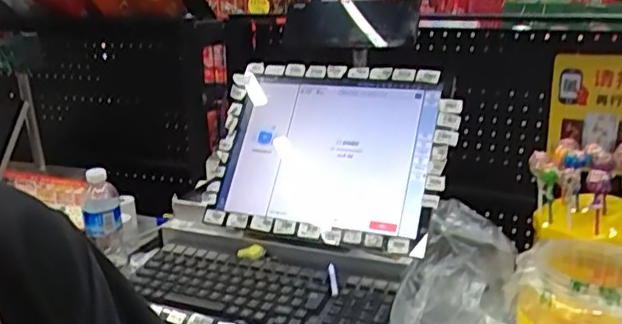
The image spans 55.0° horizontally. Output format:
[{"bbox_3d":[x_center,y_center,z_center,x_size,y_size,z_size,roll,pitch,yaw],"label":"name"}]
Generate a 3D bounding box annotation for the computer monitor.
[{"bbox_3d":[0.023,-0.018,0.897,0.369,0.292,0.056,9,-21,27],"label":"computer monitor"}]

